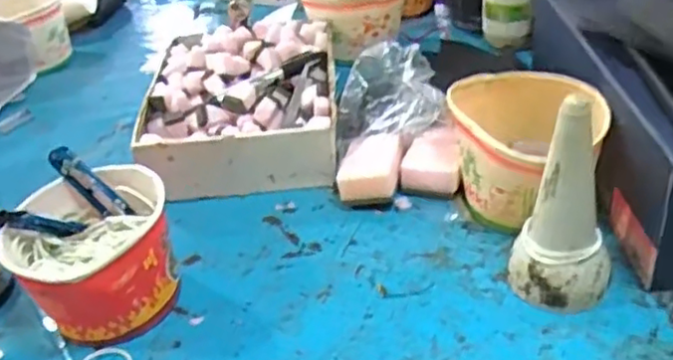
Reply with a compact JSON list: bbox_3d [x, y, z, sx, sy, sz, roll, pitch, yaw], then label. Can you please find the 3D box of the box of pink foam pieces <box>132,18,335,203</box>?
[{"bbox_3d":[-0.095,-0.084,0.694,0.181,0.067,0.256,-6,35,3],"label":"box of pink foam pieces"}]

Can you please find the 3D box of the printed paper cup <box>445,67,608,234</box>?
[{"bbox_3d":[0.143,-0.019,0.531,0.127,0.098,0.096,12,39,26],"label":"printed paper cup"}]

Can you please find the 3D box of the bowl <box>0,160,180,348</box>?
[{"bbox_3d":[-0.176,0.054,0.497,0.108,0.085,0.122,-18,36,-15],"label":"bowl"}]

